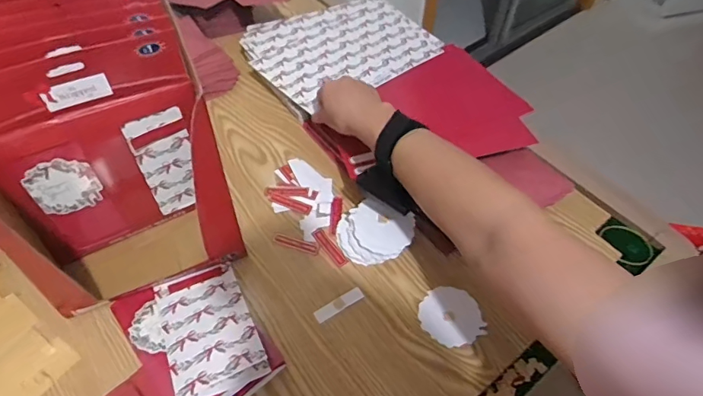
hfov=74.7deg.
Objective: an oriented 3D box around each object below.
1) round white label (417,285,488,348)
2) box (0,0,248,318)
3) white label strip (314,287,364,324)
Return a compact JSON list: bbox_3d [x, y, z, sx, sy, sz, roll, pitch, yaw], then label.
[{"bbox_3d":[0.108,0.129,0.505,0.065,0.004,0.066,-15,57,-10],"label":"round white label"},{"bbox_3d":[-0.255,-0.053,0.485,0.193,0.230,0.243,-20,56,-17],"label":"box"},{"bbox_3d":[-0.014,0.119,0.516,0.058,0.004,0.015,-29,58,-17],"label":"white label strip"}]

